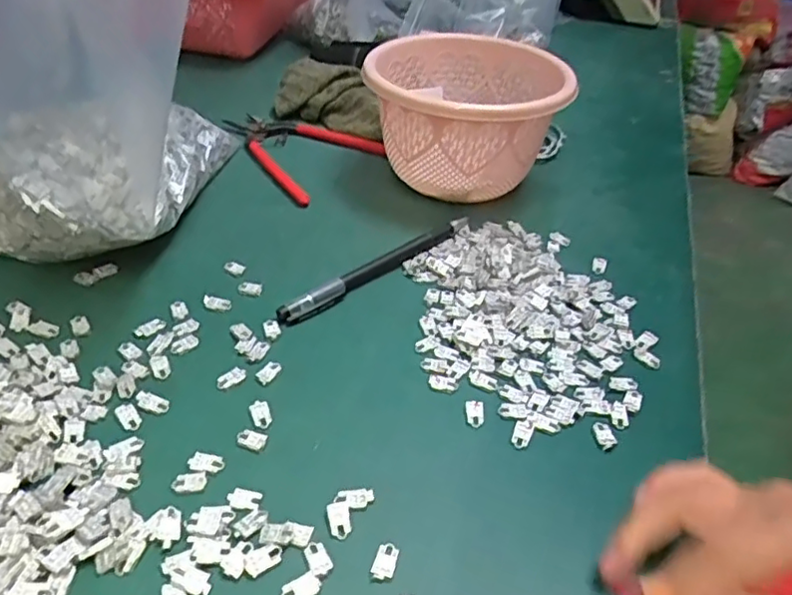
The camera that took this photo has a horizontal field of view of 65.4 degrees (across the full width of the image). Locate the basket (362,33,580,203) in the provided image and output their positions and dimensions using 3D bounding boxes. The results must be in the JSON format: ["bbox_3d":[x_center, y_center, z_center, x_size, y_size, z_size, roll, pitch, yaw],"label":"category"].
[{"bbox_3d":[0.051,-0.131,0.465,0.138,0.087,0.144,3,39,-2],"label":"basket"}]

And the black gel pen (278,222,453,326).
[{"bbox_3d":[-0.016,-0.018,0.390,0.017,0.010,0.139,34,47,31],"label":"black gel pen"}]

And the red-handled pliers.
[{"bbox_3d":[-0.069,-0.126,0.512,0.098,0.010,0.146,-21,46,-28],"label":"red-handled pliers"}]

